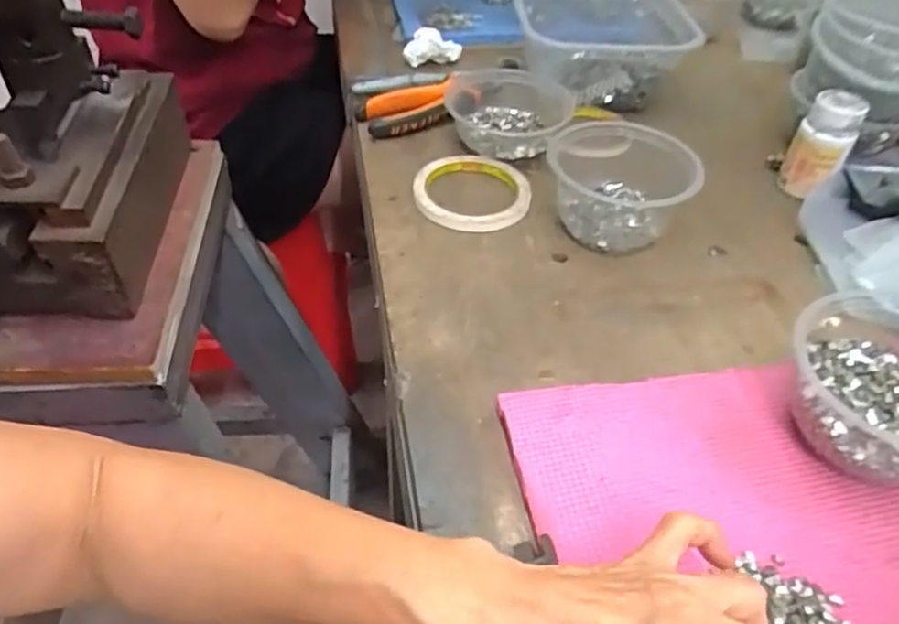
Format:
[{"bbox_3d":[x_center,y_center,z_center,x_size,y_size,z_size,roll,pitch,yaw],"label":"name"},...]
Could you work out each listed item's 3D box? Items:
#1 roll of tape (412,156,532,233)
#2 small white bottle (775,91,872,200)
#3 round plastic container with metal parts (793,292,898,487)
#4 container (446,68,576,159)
[{"bbox_3d":[0.020,-0.102,0.581,0.097,0.015,0.097,0,45,0],"label":"roll of tape"},{"bbox_3d":[0.316,-0.145,0.576,0.045,0.071,0.043,23,50,22],"label":"small white bottle"},{"bbox_3d":[0.250,0.047,0.386,0.110,0.068,0.095,35,55,30],"label":"round plastic container with metal parts"},{"bbox_3d":[0.053,-0.188,0.637,0.120,0.037,0.111,7,46,7],"label":"container"}]

